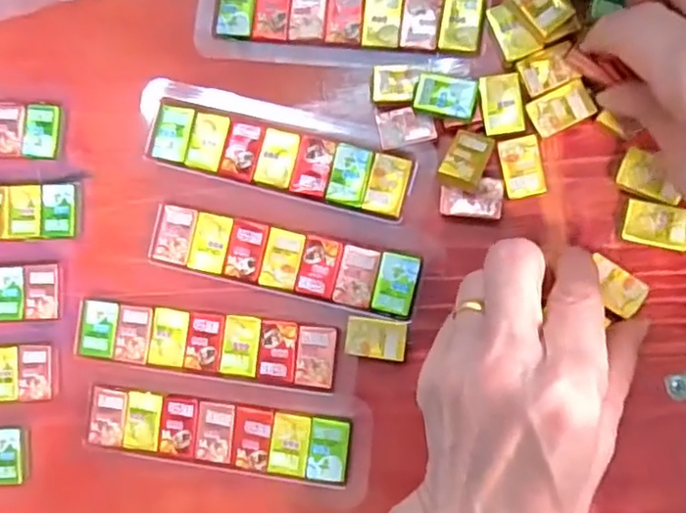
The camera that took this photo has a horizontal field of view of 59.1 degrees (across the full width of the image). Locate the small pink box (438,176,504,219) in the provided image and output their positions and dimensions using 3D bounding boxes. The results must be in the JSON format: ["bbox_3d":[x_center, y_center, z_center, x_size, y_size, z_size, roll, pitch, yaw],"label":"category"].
[{"bbox_3d":[0.054,-0.025,0.254,0.025,0.004,0.017,6,87,10],"label":"small pink box"}]

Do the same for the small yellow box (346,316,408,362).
[{"bbox_3d":[0.014,0.035,0.256,0.025,0.004,0.017,5,87,10],"label":"small yellow box"}]

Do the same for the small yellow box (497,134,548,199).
[{"bbox_3d":[0.075,-0.038,0.252,0.016,0.004,0.025,-11,85,9],"label":"small yellow box"}]

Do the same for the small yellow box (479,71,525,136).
[{"bbox_3d":[0.067,-0.065,0.254,0.016,0.004,0.025,-7,85,9],"label":"small yellow box"}]

